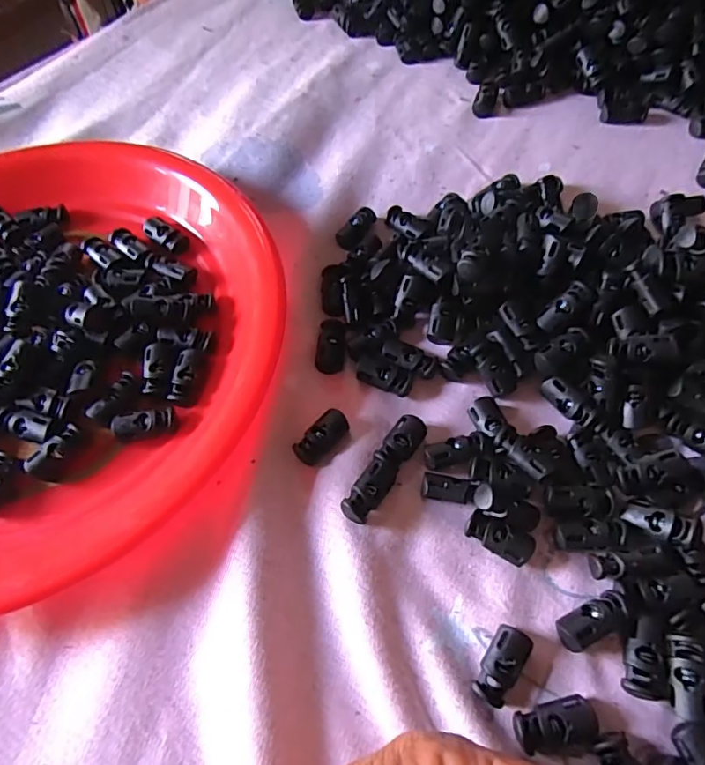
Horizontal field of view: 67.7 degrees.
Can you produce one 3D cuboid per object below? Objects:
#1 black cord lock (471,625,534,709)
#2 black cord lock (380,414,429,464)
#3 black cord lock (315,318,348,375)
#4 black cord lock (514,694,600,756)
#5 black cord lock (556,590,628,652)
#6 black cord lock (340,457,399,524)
[{"bbox_3d":[0.056,0.106,0.197,0.014,0.008,0.027,29,68,17],"label":"black cord lock"},{"bbox_3d":[0.023,0.026,0.239,0.014,0.010,0.025,31,68,18],"label":"black cord lock"},{"bbox_3d":[-0.010,-0.018,0.267,0.014,0.008,0.029,5,63,6],"label":"black cord lock"},{"bbox_3d":[0.072,0.123,0.186,0.027,0.008,0.016,-11,62,-2],"label":"black cord lock"},{"bbox_3d":[0.091,0.090,0.201,0.028,0.011,0.011,-29,65,-11],"label":"black cord lock"},{"bbox_3d":[0.007,0.046,0.226,0.012,0.010,0.029,29,68,17],"label":"black cord lock"}]

